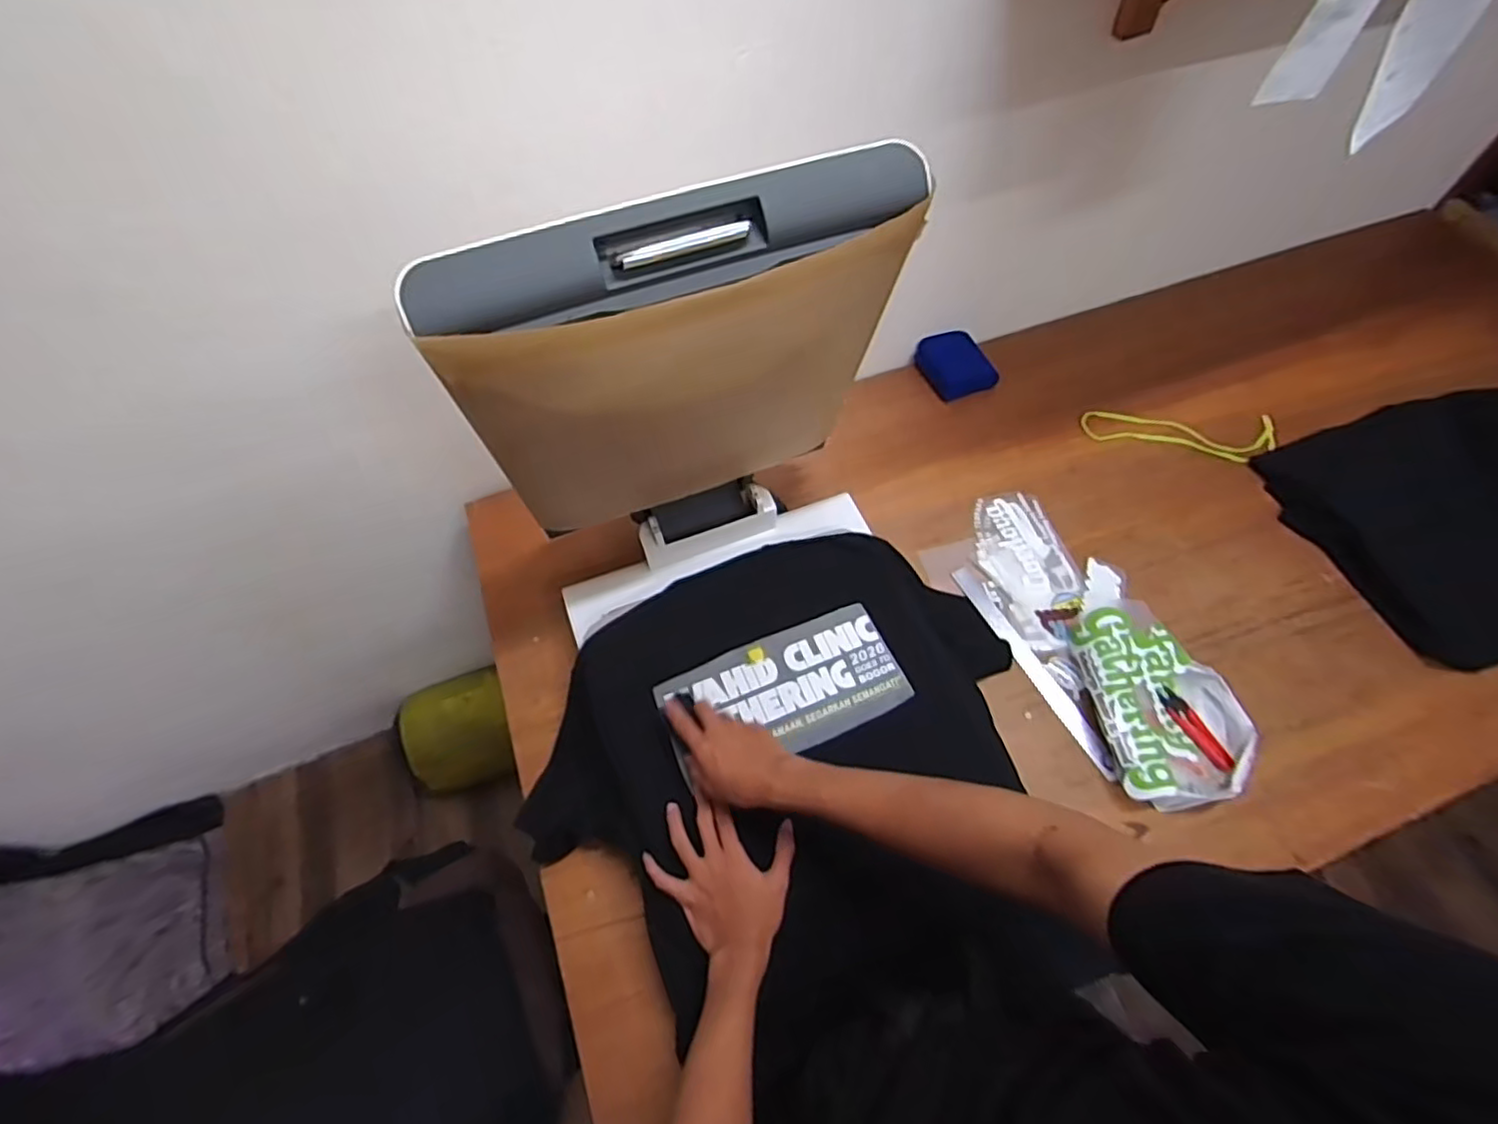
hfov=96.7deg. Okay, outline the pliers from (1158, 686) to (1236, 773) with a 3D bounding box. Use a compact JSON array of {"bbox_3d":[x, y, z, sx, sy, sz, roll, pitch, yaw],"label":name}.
[{"bbox_3d":[0.559,0.209,0.834,0.030,0.022,0.114,-27,63,-15],"label":"pliers"}]

